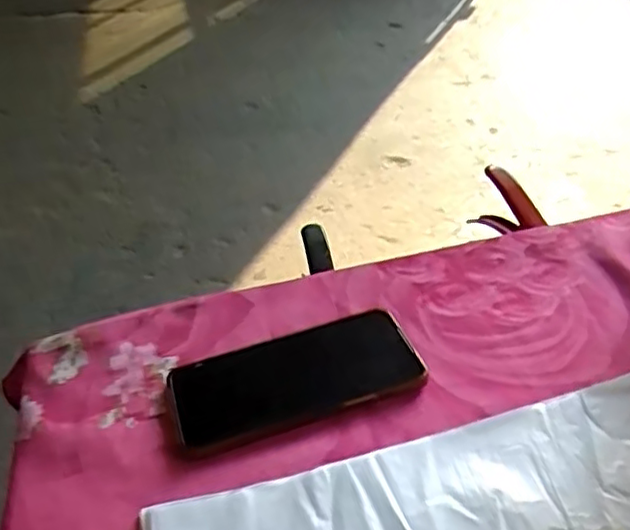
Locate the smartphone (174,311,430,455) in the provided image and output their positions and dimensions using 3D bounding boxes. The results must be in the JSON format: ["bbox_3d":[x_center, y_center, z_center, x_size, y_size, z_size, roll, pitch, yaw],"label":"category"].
[{"bbox_3d":[-0.014,0.074,0.439,0.162,0.014,0.081,-16,39,-12],"label":"smartphone"}]

